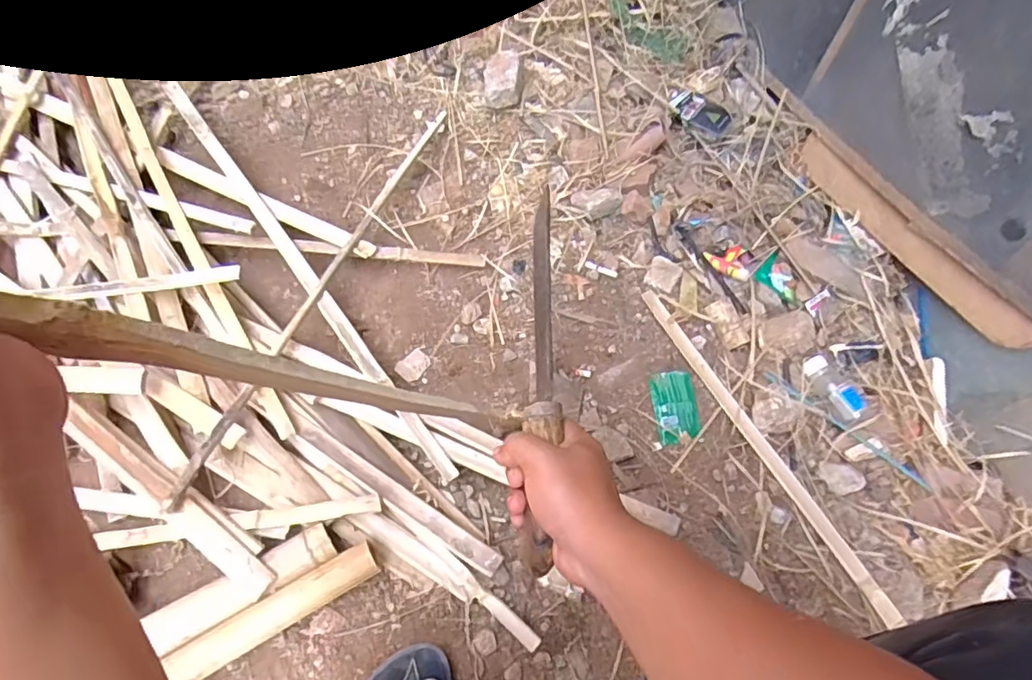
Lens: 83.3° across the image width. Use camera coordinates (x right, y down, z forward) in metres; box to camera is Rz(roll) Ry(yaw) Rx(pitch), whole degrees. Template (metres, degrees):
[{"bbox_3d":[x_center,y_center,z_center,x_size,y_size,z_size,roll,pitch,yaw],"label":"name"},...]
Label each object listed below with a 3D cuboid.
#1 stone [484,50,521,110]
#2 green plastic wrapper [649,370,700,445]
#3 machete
[{"bbox_3d":[-0.022,-0.450,1.008,0.066,0.052,0.103,-1,61,-2],"label":"stone"},{"bbox_3d":[0.212,0.086,0.765,0.055,0.006,0.094,-6,61,-5],"label":"green plastic wrapper"},{"bbox_3d":[0.022,0.014,0.477,0.027,0.027,0.327,2,65,-1],"label":"machete"}]

